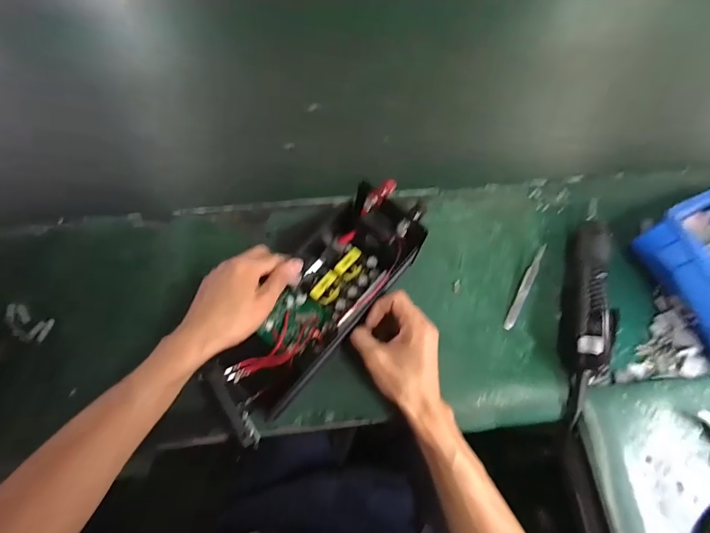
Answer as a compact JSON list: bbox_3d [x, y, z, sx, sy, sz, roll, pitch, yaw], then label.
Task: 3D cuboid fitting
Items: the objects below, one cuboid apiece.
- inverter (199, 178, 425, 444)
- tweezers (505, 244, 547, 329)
[{"bbox_3d":[-0.043,0.038,0.429,0.114,0.070,0.296,36,79,12],"label":"inverter"},{"bbox_3d":[0.218,0.025,0.479,0.012,0.013,0.125,29,70,9],"label":"tweezers"}]

